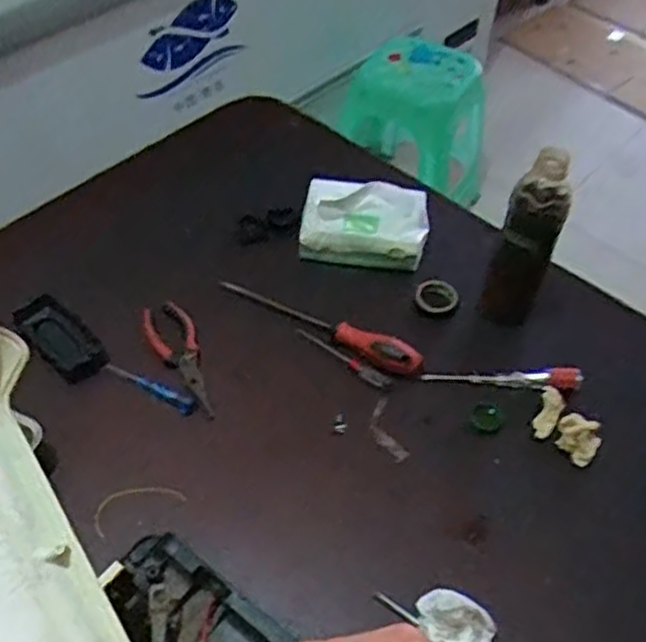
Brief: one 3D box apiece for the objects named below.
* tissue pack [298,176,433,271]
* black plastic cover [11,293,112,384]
[{"bbox_3d":[0.049,-0.121,0.897,0.151,0.066,0.096,2,51,0],"label":"tissue pack"},{"bbox_3d":[-0.281,0.018,0.804,0.055,0.018,0.104,-40,90,-14],"label":"black plastic cover"}]

